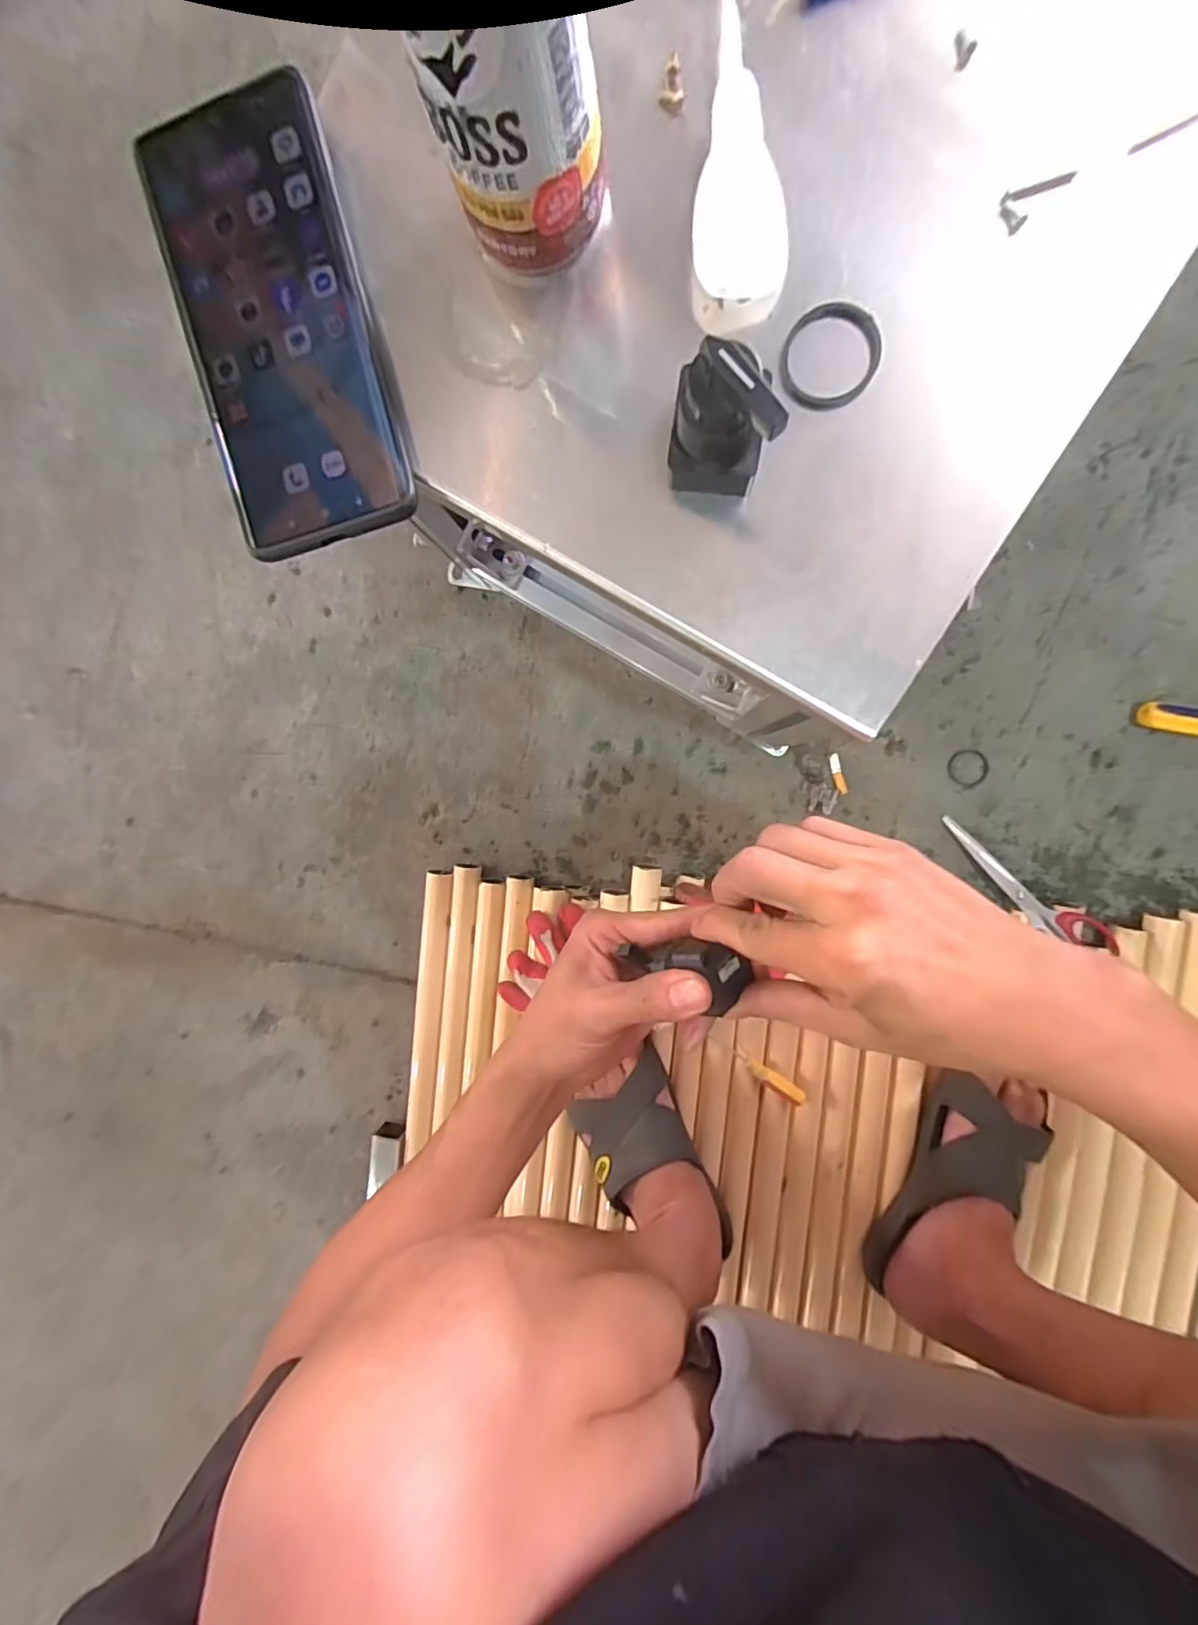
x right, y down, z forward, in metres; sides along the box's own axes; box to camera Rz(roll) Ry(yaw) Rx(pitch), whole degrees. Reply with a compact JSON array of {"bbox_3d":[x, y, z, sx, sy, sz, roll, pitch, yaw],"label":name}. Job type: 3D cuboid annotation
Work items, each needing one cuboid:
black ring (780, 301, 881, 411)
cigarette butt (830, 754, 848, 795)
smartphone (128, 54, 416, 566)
[{"bbox_3d":[0.084,-0.165,0.215,0.034,0.005,0.031,0,93,9],"label":"black ring"},{"bbox_3d":[0.227,-0.036,0.567,0.010,0.010,0.039,-15,90,9],"label":"cigarette butt"},{"bbox_3d":[-0.128,-0.192,0.238,0.076,0.015,0.164,-13,91,9],"label":"smartphone"}]

